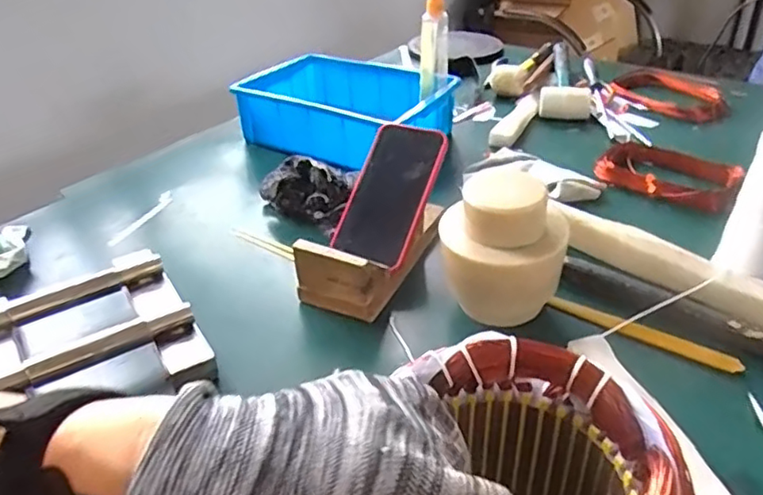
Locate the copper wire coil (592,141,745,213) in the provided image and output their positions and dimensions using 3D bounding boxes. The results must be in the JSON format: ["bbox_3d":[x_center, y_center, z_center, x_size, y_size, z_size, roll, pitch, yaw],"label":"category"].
[{"bbox_3d":[0.360,-0.093,0.775,0.161,0.029,0.112,22,41,32],"label":"copper wire coil"}]

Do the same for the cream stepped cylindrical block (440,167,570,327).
[{"bbox_3d":[0.107,0.001,0.540,0.103,0.121,0.095,-2,34,1],"label":"cream stepped cylindrical block"}]

